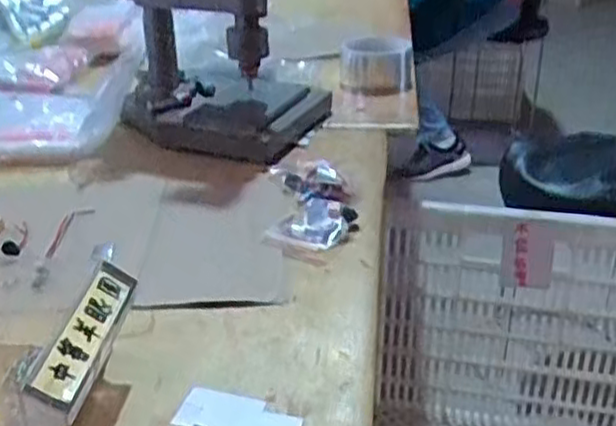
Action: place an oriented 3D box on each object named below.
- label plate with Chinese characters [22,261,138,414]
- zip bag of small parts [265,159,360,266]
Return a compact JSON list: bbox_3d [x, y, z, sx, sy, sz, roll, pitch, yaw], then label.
[{"bbox_3d":[-0.121,0.064,0.405,0.025,0.004,0.115,26,27,-9],"label":"label plate with Chinese characters"},{"bbox_3d":[0.004,-0.010,0.641,0.073,0.017,0.169,-1,28,0],"label":"zip bag of small parts"}]

